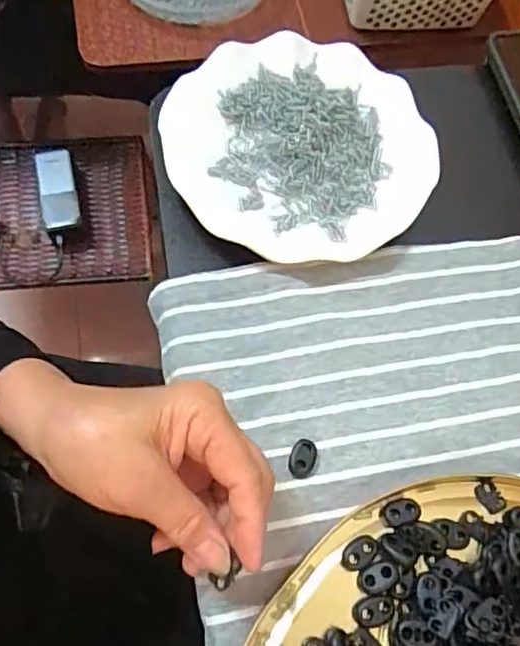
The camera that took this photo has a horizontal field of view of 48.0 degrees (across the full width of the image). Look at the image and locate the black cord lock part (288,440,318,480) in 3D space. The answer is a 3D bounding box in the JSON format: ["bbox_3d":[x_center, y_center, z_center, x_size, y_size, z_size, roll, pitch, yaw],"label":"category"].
[{"bbox_3d":[0.025,0.080,0.343,0.015,0.004,0.023,18,68,2],"label":"black cord lock part"}]

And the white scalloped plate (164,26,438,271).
[{"bbox_3d":[0.027,-0.125,0.404,0.174,0.022,0.176,0,75,0],"label":"white scalloped plate"}]

